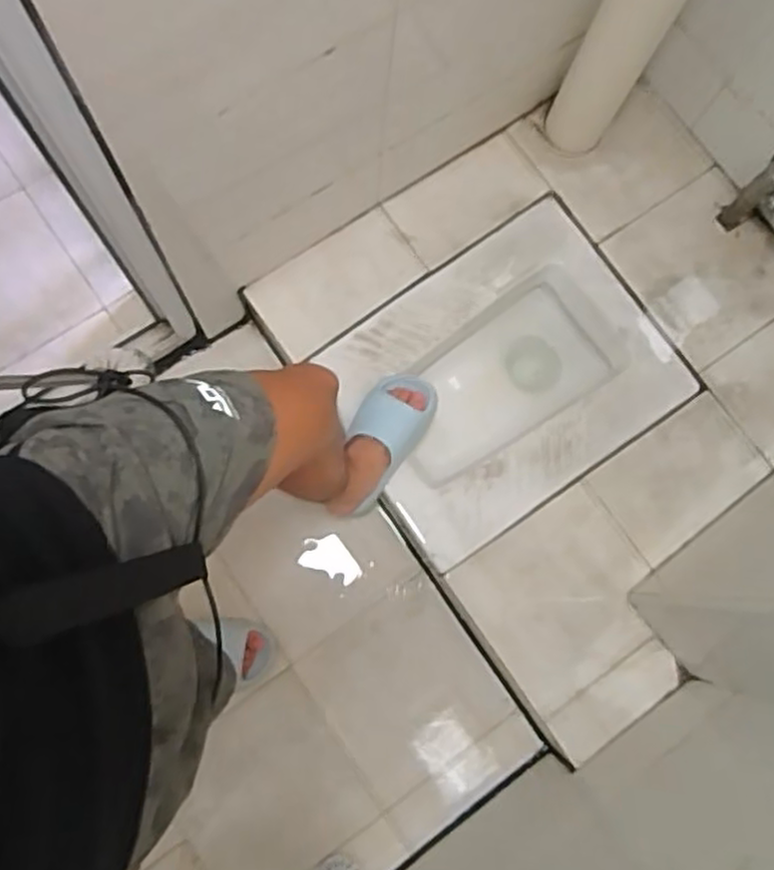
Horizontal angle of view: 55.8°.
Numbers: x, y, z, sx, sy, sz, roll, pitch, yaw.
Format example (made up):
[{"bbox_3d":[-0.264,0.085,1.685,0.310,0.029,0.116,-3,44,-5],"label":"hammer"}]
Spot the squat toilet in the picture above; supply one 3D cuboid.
[{"bbox_3d":[0.197,-0.084,1.423,0.577,0.250,0.451,-33,83,-8],"label":"squat toilet"}]

